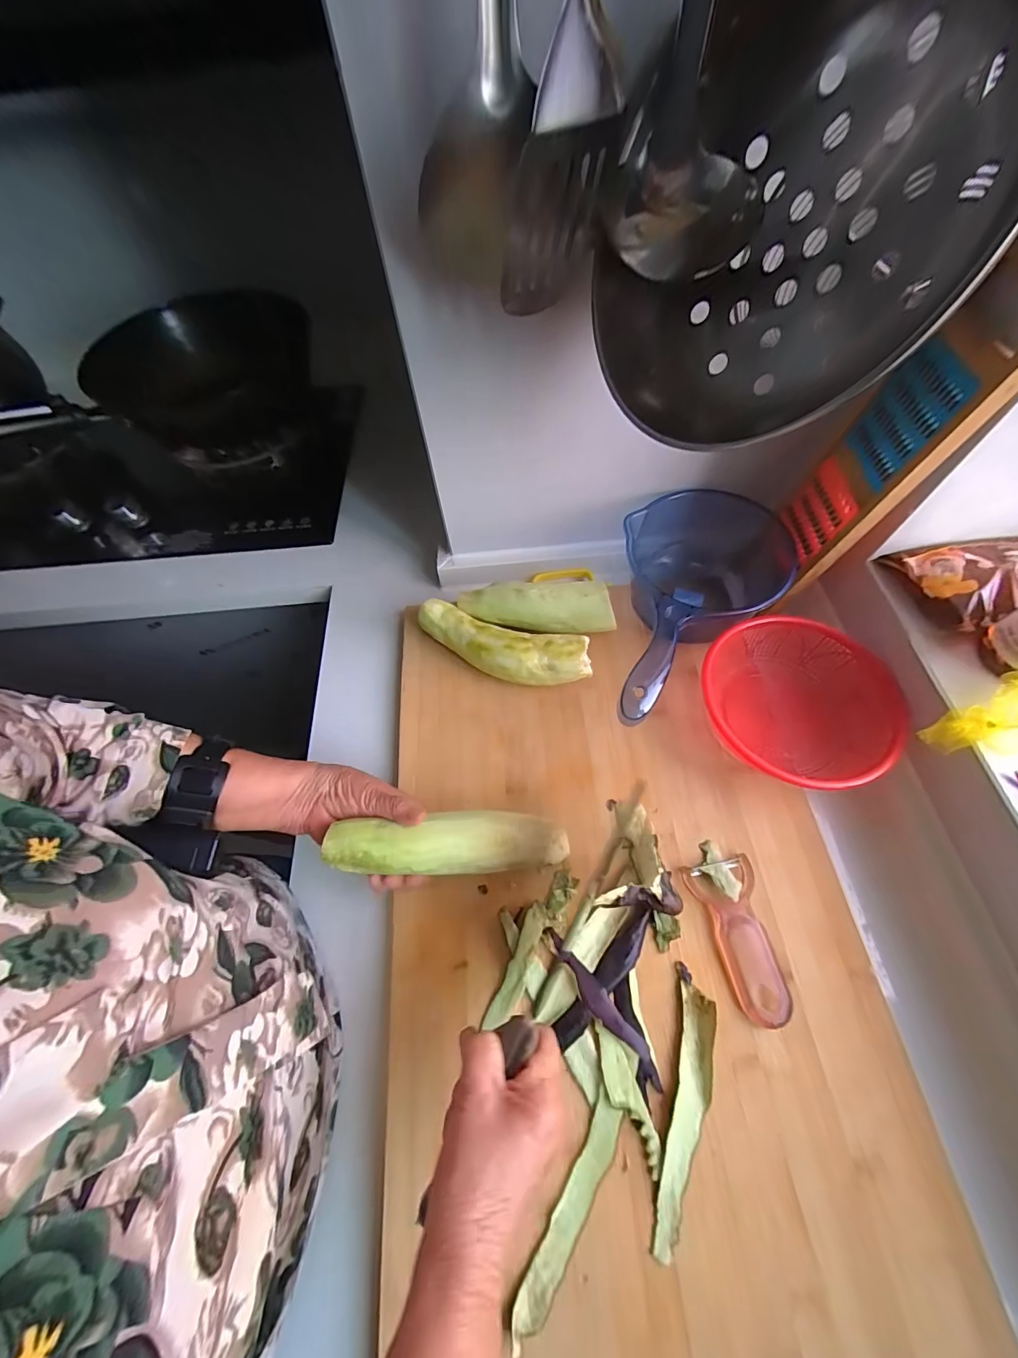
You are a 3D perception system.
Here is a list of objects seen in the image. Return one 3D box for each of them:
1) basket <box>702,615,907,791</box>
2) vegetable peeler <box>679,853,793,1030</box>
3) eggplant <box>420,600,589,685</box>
[{"bbox_3d":[0.285,0.023,0.446,0.179,0.066,0.168,-34,65,-15],"label":"basket"},{"bbox_3d":[0.196,0.219,0.373,0.056,0.016,0.119,-10,61,-3],"label":"vegetable peeler"},{"bbox_3d":[-0.010,-0.034,0.490,0.197,0.055,0.058,17,63,12],"label":"eggplant"}]

